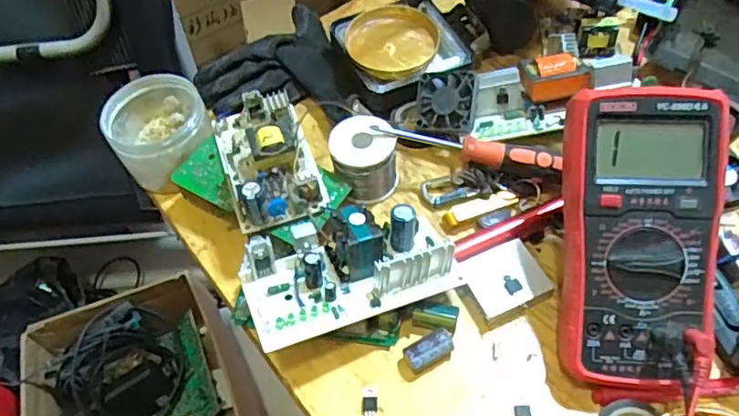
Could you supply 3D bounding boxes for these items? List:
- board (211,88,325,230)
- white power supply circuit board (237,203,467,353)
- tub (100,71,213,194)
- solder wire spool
[{"bbox_3d":[-0.082,-0.045,0.462,0.067,0.037,0.118,-18,55,-8],"label":"board"},{"bbox_3d":[-0.015,0.038,0.406,0.146,0.043,0.076,-20,56,-9],"label":"white power supply circuit board"},{"bbox_3d":[-0.185,-0.070,0.510,0.081,0.058,0.084,-2,55,3],"label":"tub"},{"bbox_3d":[-0.004,-0.040,0.484,0.051,0.057,0.049,-2,55,3],"label":"solder wire spool"}]

